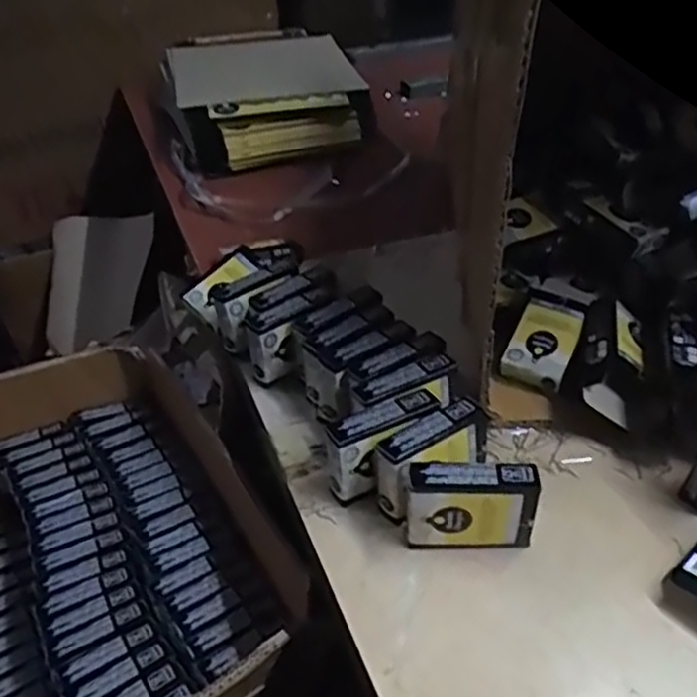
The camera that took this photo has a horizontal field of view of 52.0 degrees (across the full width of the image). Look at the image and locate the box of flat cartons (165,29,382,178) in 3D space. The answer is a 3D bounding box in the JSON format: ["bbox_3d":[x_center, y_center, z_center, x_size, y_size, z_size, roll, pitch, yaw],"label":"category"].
[{"bbox_3d":[-0.121,-0.354,0.965,0.240,0.109,0.324,-14,39,-12],"label":"box of flat cartons"}]

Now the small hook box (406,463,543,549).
[{"bbox_3d":[0.071,0.092,0.411,0.072,0.056,0.020,-2,38,3],"label":"small hook box"}]

